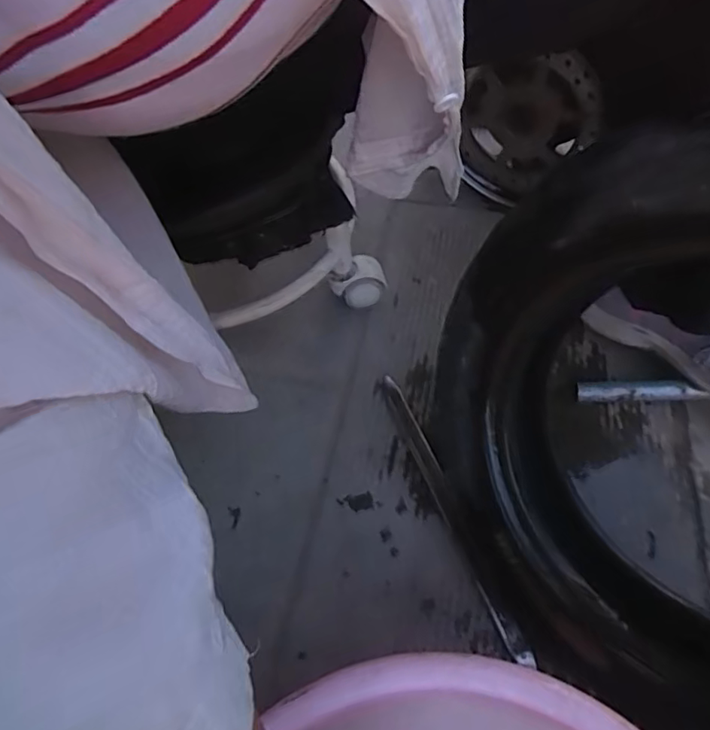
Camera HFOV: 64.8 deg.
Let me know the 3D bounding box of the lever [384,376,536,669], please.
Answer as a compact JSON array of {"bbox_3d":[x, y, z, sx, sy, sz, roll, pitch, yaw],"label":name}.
[{"bbox_3d":[0.085,0.126,0.522,0.018,0.009,0.288,-19,56,-8],"label":"lever"}]

